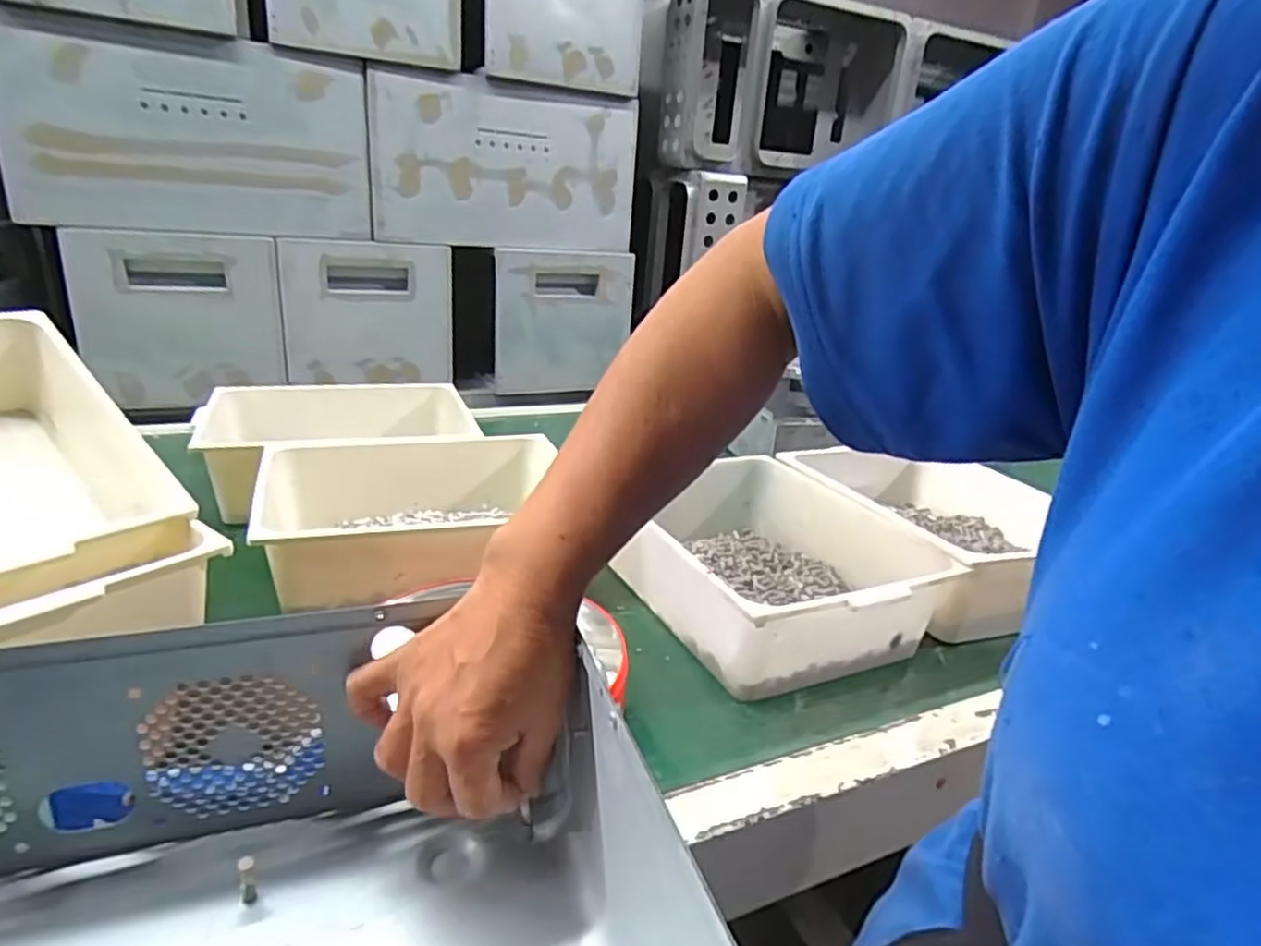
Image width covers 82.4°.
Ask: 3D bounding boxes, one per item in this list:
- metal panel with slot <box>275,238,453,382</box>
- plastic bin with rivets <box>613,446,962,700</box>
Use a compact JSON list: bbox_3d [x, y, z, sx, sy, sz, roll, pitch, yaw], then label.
[{"bbox_3d":[-0.509,-0.310,1.418,0.314,0.261,0.041,-6,23,-28],"label":"metal panel with slot"},{"bbox_3d":[0.156,0.102,0.828,0.299,0.113,0.347,-5,22,-24],"label":"plastic bin with rivets"}]

